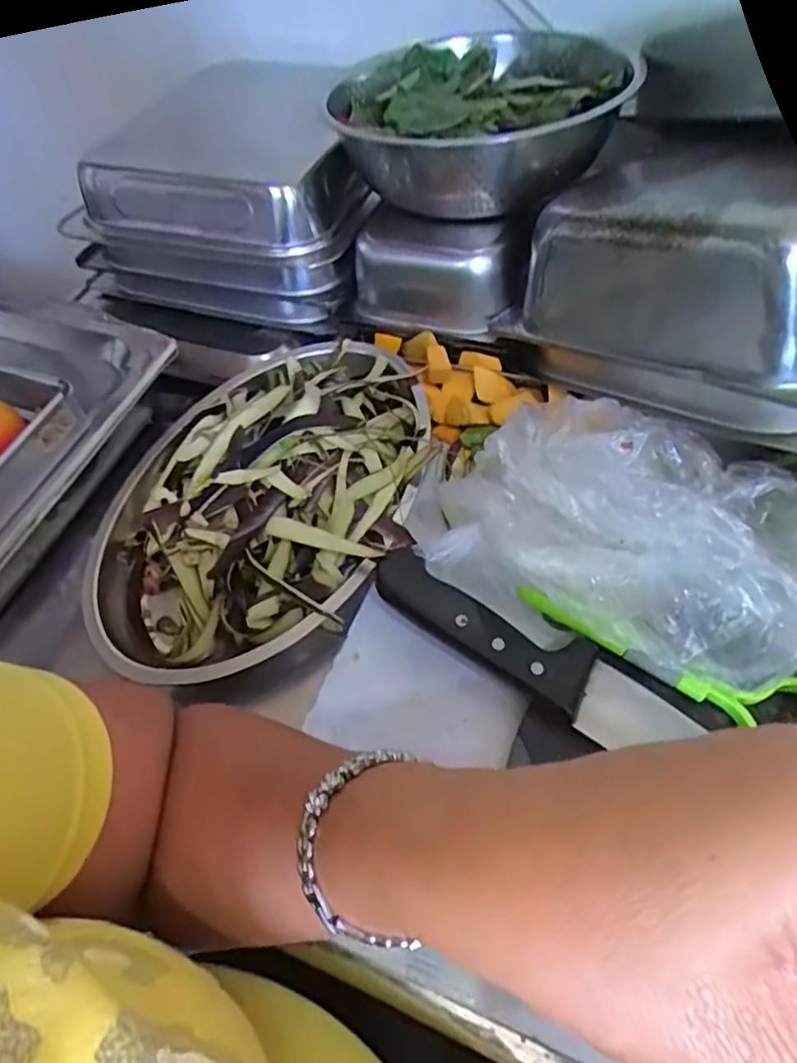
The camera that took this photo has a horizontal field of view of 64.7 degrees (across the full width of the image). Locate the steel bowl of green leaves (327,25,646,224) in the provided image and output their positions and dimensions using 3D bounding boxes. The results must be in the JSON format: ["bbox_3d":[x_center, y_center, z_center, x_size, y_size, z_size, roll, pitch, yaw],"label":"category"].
[{"bbox_3d":[0.061,-0.353,0.540,0.217,0.074,0.230,-3,52,3],"label":"steel bowl of green leaves"}]

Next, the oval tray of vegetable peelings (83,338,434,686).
[{"bbox_3d":[-0.083,-0.033,0.436,0.173,0.078,0.283,23,58,21],"label":"oval tray of vegetable peelings"}]

